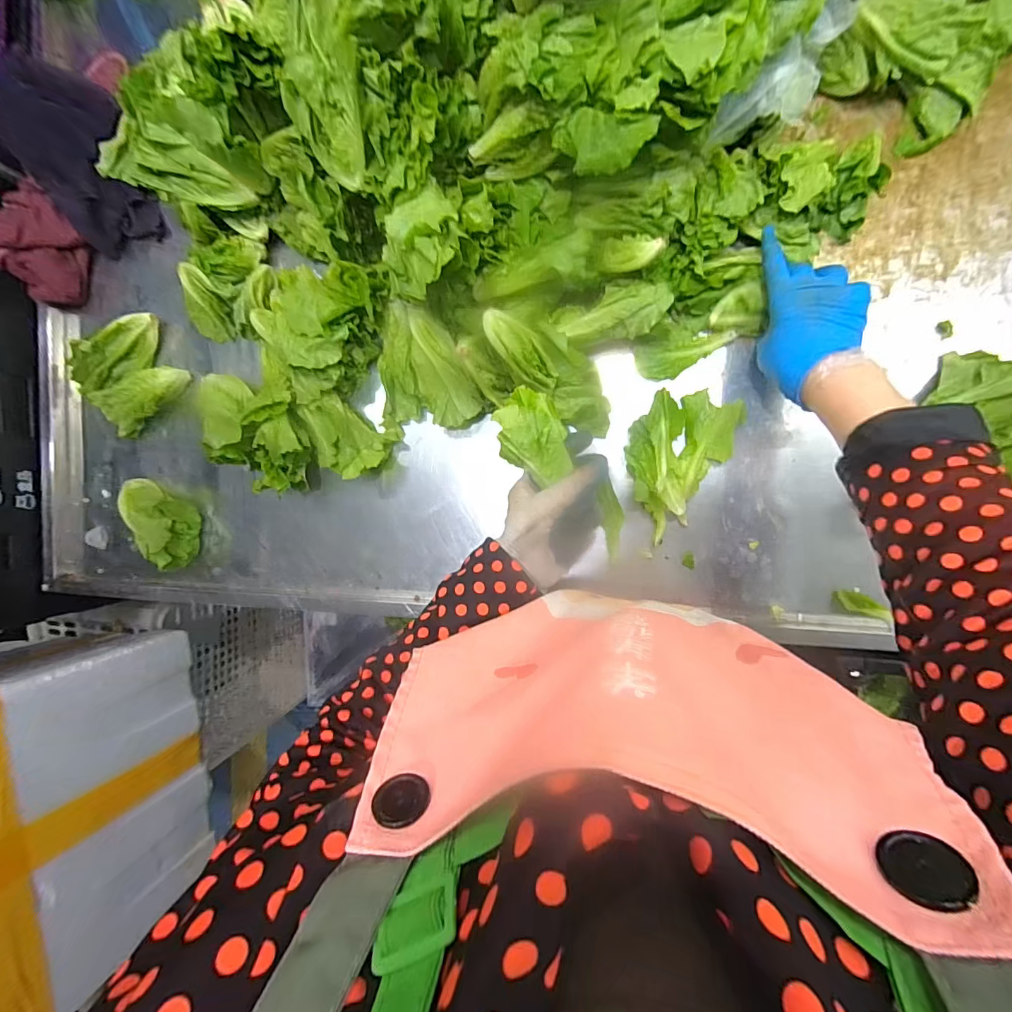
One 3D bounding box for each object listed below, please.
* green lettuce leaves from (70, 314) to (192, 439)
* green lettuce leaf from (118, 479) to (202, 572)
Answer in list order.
[{"bbox_3d":[-0.484,-0.171,0.603,0.130,0.060,0.109,-36,88,10],"label":"green lettuce leaves"},{"bbox_3d":[-0.443,0.015,0.602,0.061,0.071,0.130,-28,89,10],"label":"green lettuce leaf"}]

